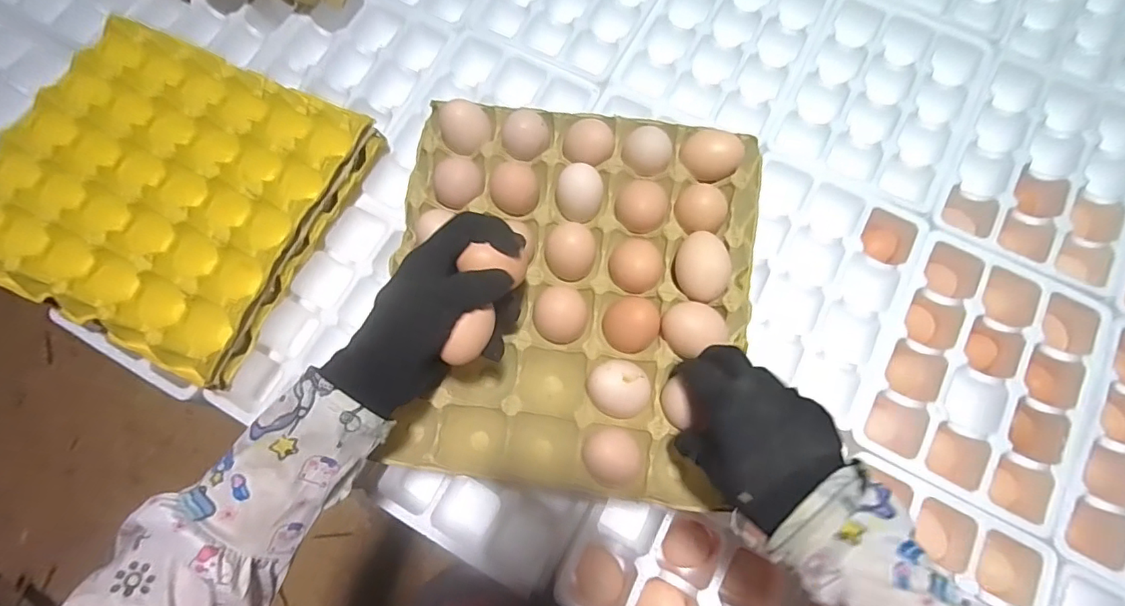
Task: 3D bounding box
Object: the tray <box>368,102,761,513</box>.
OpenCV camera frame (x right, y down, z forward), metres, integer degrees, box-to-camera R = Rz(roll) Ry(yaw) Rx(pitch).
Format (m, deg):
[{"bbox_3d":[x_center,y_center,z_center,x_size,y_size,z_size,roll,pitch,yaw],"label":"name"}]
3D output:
[{"bbox_3d":[0.009,-0.009,0.410,0.270,0.053,0.287,8,74,3],"label":"tray"}]

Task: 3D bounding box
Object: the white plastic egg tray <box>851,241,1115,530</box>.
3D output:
[{"bbox_3d":[0.404,0.069,0.514,0.180,0.043,0.243,28,76,9],"label":"white plastic egg tray"}]

